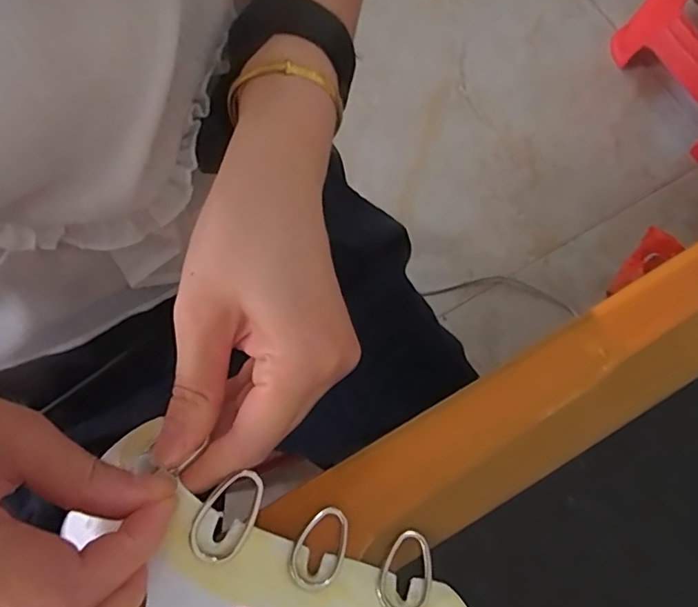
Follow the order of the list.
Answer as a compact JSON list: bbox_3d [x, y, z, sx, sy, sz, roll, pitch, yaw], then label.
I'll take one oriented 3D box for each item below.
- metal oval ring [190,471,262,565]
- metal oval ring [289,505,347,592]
[{"bbox_3d":[-0.044,0.077,0.192,0.020,0.006,0.034,30,76,8],"label":"metal oval ring"},{"bbox_3d":[-0.011,0.092,0.197,0.019,0.005,0.029,22,75,6],"label":"metal oval ring"}]

